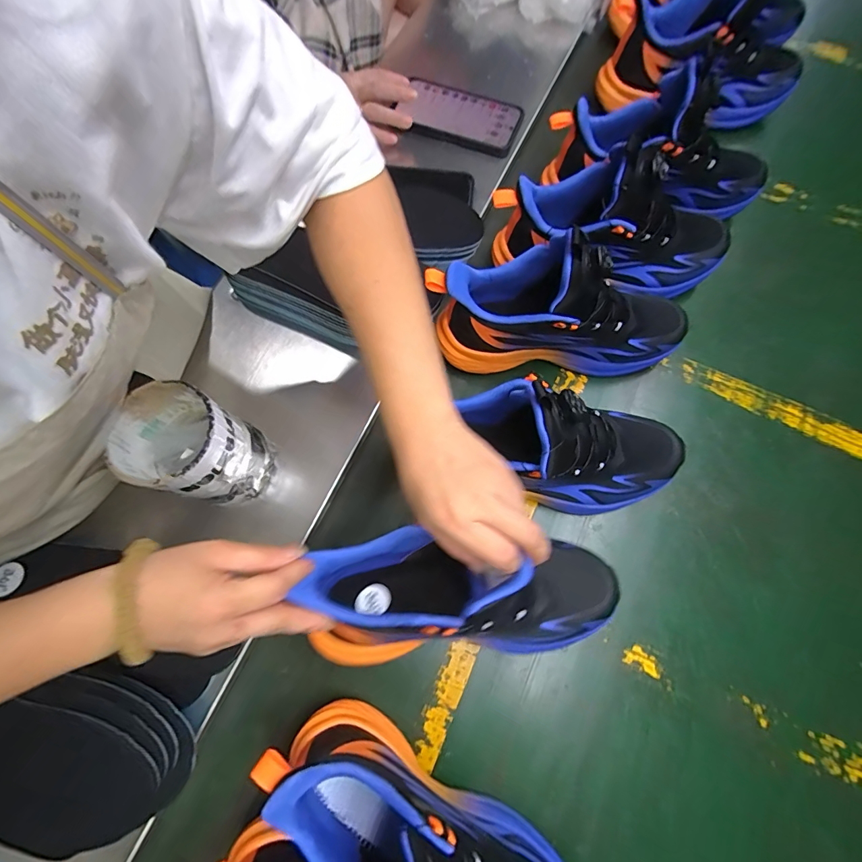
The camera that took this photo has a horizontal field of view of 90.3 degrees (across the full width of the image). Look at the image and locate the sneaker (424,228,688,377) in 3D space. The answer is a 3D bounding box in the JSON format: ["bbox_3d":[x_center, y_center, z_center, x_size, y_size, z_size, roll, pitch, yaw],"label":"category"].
[{"bbox_3d":[0.131,-0.117,0.423,0.257,0.147,0.085,2,72,1],"label":"sneaker"}]

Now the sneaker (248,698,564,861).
[{"bbox_3d":[-0.006,0.305,0.295,0.260,0.142,0.090,31,75,10],"label":"sneaker"}]

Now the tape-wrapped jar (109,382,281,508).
[{"bbox_3d":[-0.200,0.018,0.370,0.082,0.117,0.075,0,72,0],"label":"tape-wrapped jar"}]

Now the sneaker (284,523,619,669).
[{"bbox_3d":[0.029,0.133,0.336,0.238,0.096,0.099,2,72,-2],"label":"sneaker"}]

